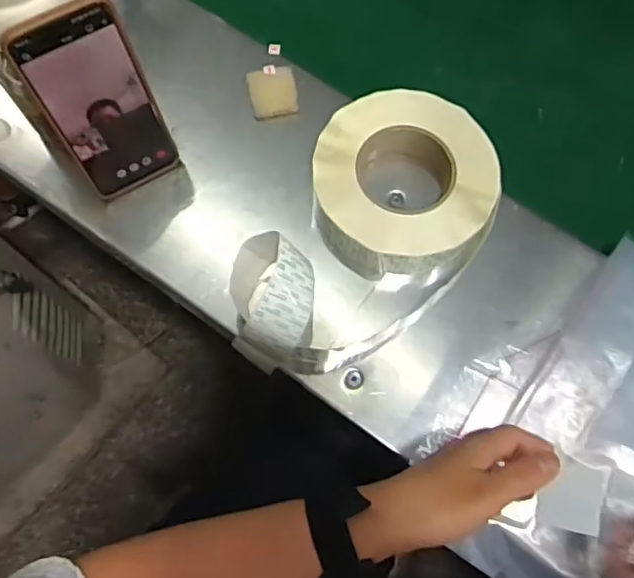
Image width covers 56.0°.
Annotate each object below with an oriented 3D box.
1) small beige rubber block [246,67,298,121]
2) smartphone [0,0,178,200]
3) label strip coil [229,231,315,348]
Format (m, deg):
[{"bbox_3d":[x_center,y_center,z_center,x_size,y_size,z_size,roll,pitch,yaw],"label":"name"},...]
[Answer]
[{"bbox_3d":[-0.041,-0.182,0.554,0.043,0.010,0.047,-10,72,-4],"label":"small beige rubber block"},{"bbox_3d":[-0.163,-0.137,0.453,0.075,0.160,0.013,-32,61,-12],"label":"smartphone"},{"bbox_3d":[-0.035,0.007,0.455,0.063,0.073,0.085,1,71,0],"label":"label strip coil"}]

